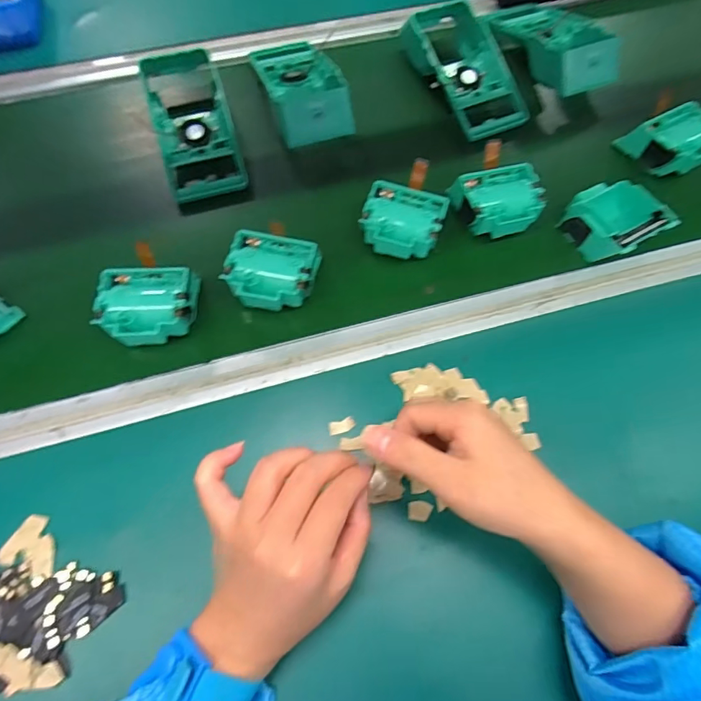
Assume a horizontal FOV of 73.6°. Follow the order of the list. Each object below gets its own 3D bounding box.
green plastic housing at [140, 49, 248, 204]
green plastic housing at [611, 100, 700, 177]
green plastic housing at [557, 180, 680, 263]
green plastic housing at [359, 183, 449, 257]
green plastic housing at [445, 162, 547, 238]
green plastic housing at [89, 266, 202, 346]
[{"bbox_3d":[-0.172,-0.252,0.512,0.087,0.044,0.190,-17,67,-7],"label":"green plastic housing"},{"bbox_3d":[0.348,-0.225,0.506,0.070,0.044,0.078,-31,70,-13],"label":"green plastic housing"},{"bbox_3d":[0.256,-0.126,0.459,0.070,0.039,0.075,-31,70,-13],"label":"green plastic housing"},{"bbox_3d":[0.050,-0.120,0.459,0.074,0.042,0.065,16,67,7],"label":"green plastic housing"},{"bbox_3d":[0.147,-0.146,0.468,0.078,0.038,0.072,-17,67,-7],"label":"green plastic housing"},{"bbox_3d":[-0.178,-0.038,0.415,0.075,0.039,0.070,-2,66,-1],"label":"green plastic housing"}]

